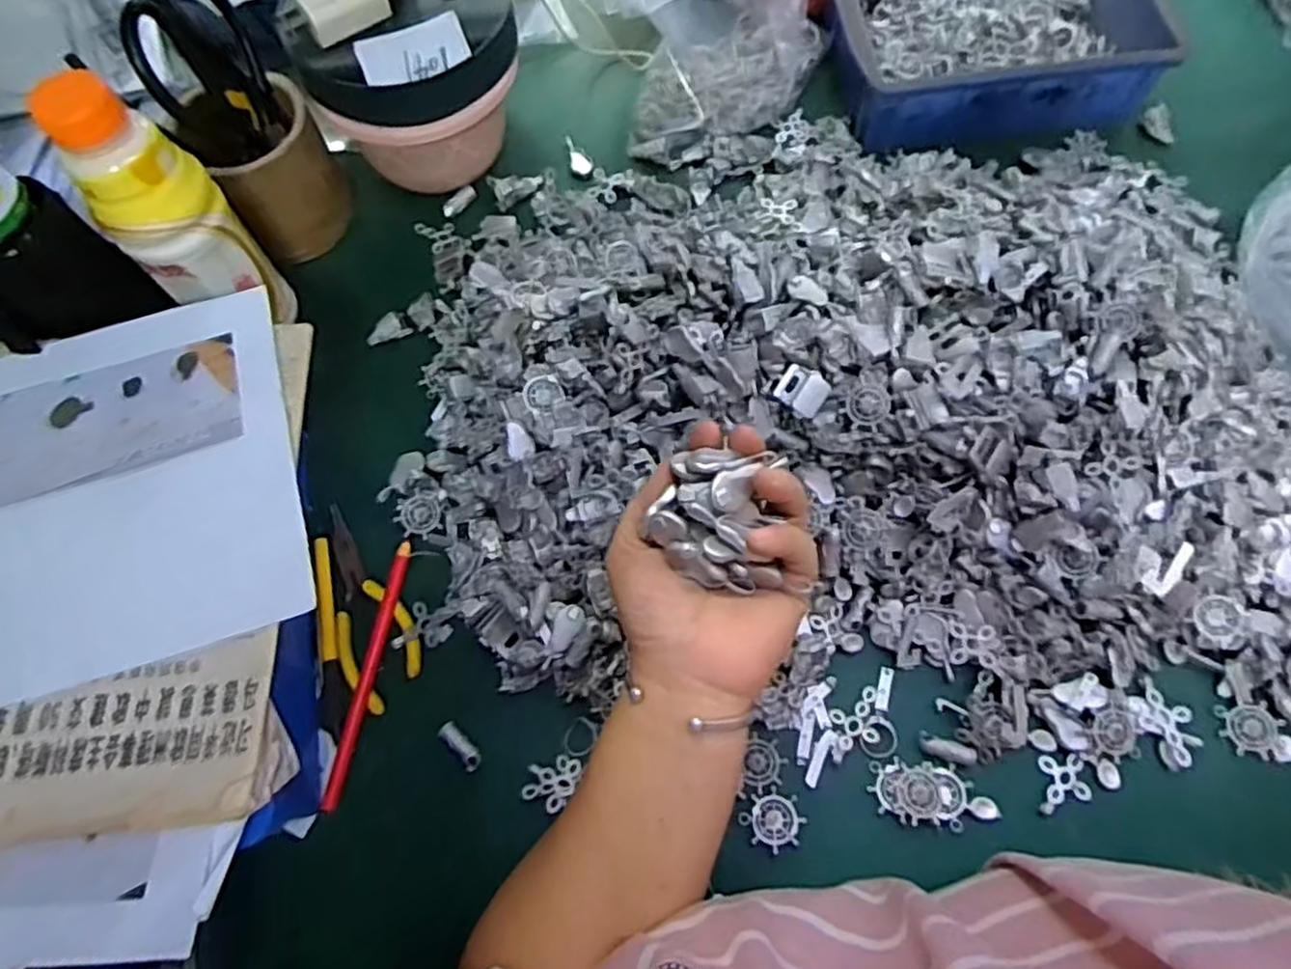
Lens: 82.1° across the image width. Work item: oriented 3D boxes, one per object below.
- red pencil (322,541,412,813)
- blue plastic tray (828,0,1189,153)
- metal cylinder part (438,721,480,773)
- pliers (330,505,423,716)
[{"bbox_3d":[-0.168,0.111,0.449,0.012,0.010,0.157,7,68,5],"label":"red pencil"},{"bbox_3d":[0.274,-0.366,0.590,0.240,0.052,0.179,-4,67,1],"label":"blue plastic tray"},{"bbox_3d":[-0.109,0.154,0.437,0.010,0.010,0.032,-42,72,-14],"label":"metal cylinder part"},{"bbox_3d":[-0.184,0.077,0.473,0.049,0.011,0.135,-32,70,-11],"label":"pliers"}]

